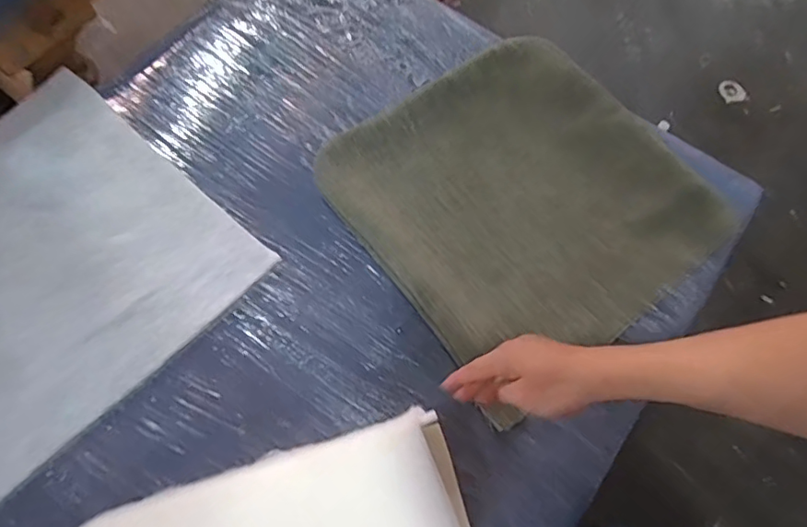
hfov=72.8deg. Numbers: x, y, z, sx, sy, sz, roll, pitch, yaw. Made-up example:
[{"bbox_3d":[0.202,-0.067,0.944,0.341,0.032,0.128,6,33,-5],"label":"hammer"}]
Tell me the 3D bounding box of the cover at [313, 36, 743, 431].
[{"bbox_3d":[0.165,-0.093,0.772,0.444,0.036,0.450,-35,73,-17],"label":"cover"}]

